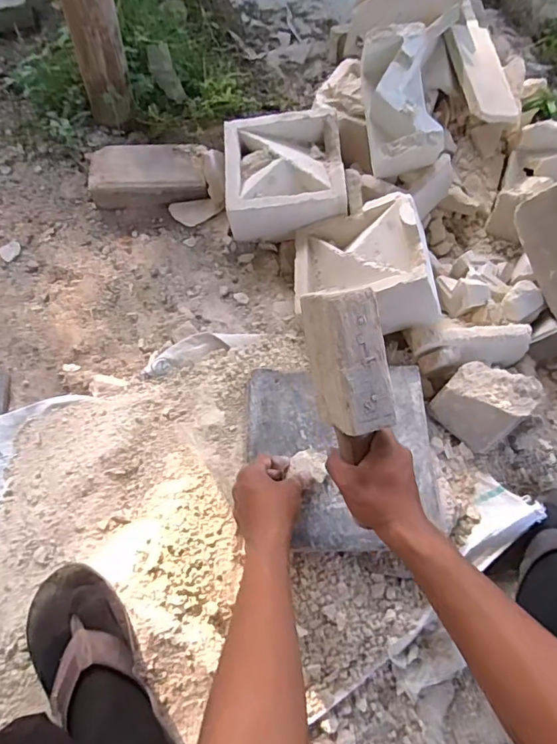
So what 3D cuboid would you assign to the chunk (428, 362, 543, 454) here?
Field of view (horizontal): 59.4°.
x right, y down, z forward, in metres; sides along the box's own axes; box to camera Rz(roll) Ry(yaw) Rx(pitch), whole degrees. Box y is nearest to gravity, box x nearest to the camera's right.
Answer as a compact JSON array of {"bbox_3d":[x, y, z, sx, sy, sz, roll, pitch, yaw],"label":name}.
[{"bbox_3d":[0.295,0.040,0.699,0.111,0.068,0.108,-41,72,-18],"label":"chunk"}]

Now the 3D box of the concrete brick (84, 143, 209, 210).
[{"bbox_3d":[-0.237,-0.361,0.906,0.213,0.056,0.105,0,65,-1],"label":"concrete brick"}]

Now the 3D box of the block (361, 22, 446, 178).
[{"bbox_3d":[0.203,-0.444,0.815,0.107,0.112,0.219,-12,93,-6],"label":"block"}]

